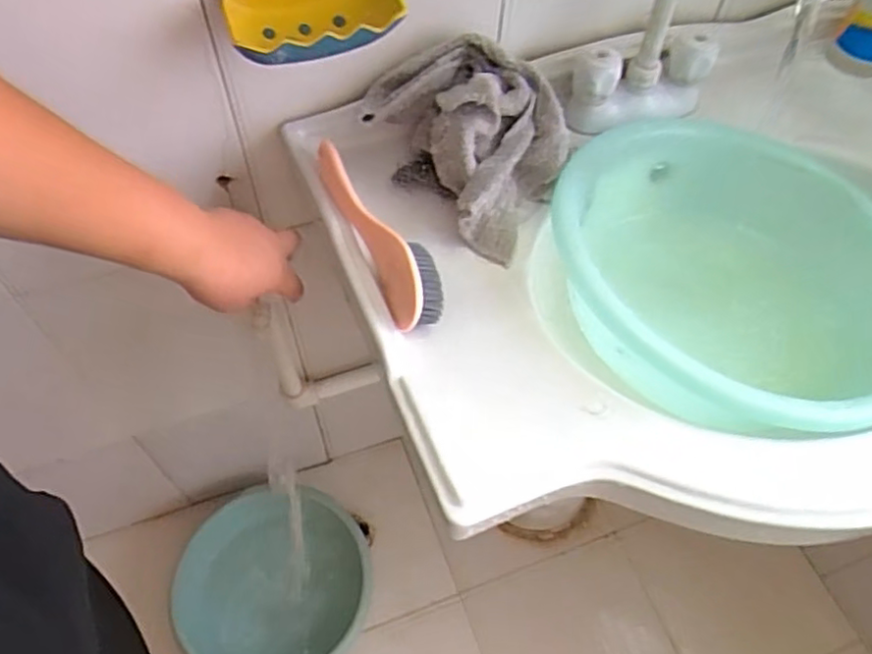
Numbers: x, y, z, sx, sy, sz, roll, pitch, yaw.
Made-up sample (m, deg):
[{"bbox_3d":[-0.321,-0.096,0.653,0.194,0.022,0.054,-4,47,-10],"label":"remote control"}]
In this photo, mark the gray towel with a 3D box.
[{"bbox_3d":[0.032,-0.165,0.559,0.124,0.087,0.188,-36,65,-23],"label":"gray towel"}]

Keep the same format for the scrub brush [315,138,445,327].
[{"bbox_3d":[-0.046,-0.080,0.521,0.039,0.032,0.181,-22,60,-16],"label":"scrub brush"}]

